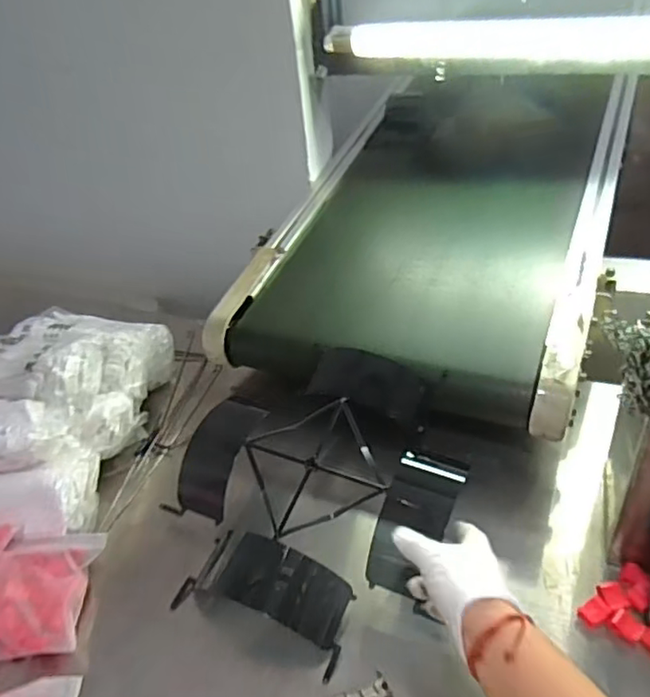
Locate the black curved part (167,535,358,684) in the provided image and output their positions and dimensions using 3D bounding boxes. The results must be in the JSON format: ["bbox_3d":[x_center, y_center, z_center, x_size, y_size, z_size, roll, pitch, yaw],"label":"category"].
[{"bbox_3d":[-0.057,0.234,0.600,0.177,0.064,0.085,15,40,26],"label":"black curved part"}]

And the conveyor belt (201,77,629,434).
[{"bbox_3d":[0.199,-0.235,0.977,0.486,0.213,0.749,11,39,22],"label":"conveyor belt"}]

